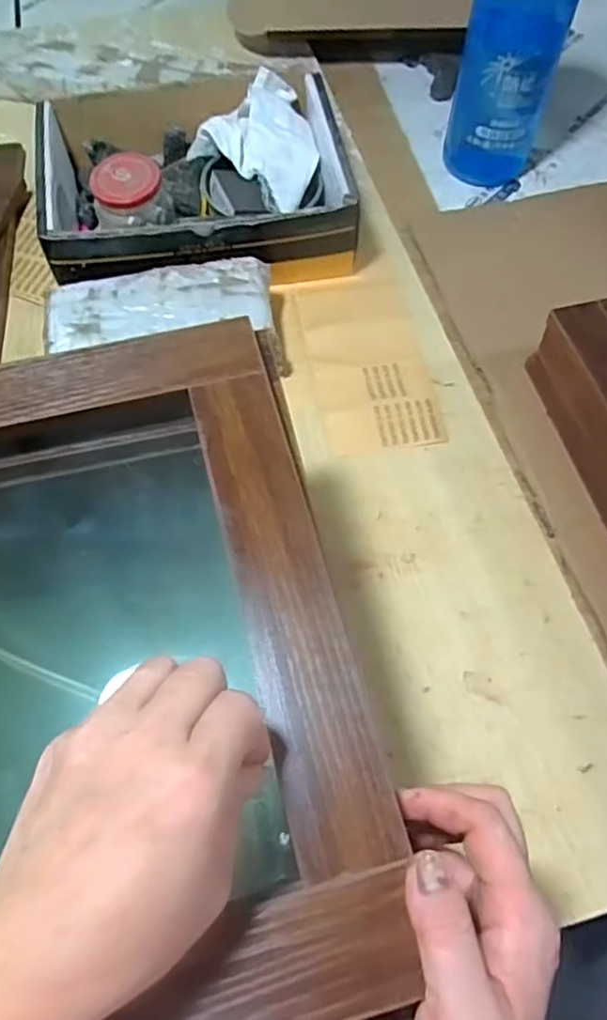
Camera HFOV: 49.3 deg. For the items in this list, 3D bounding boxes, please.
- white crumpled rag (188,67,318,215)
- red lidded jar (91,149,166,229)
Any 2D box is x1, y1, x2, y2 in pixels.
[{"bbox_3d":[-0.038,-0.400,0.708,0.143,0.050,0.121,33,68,15],"label":"white crumpled rag"},{"bbox_3d":[-0.164,-0.297,0.631,0.060,0.056,0.058,0,63,0],"label":"red lidded jar"}]

